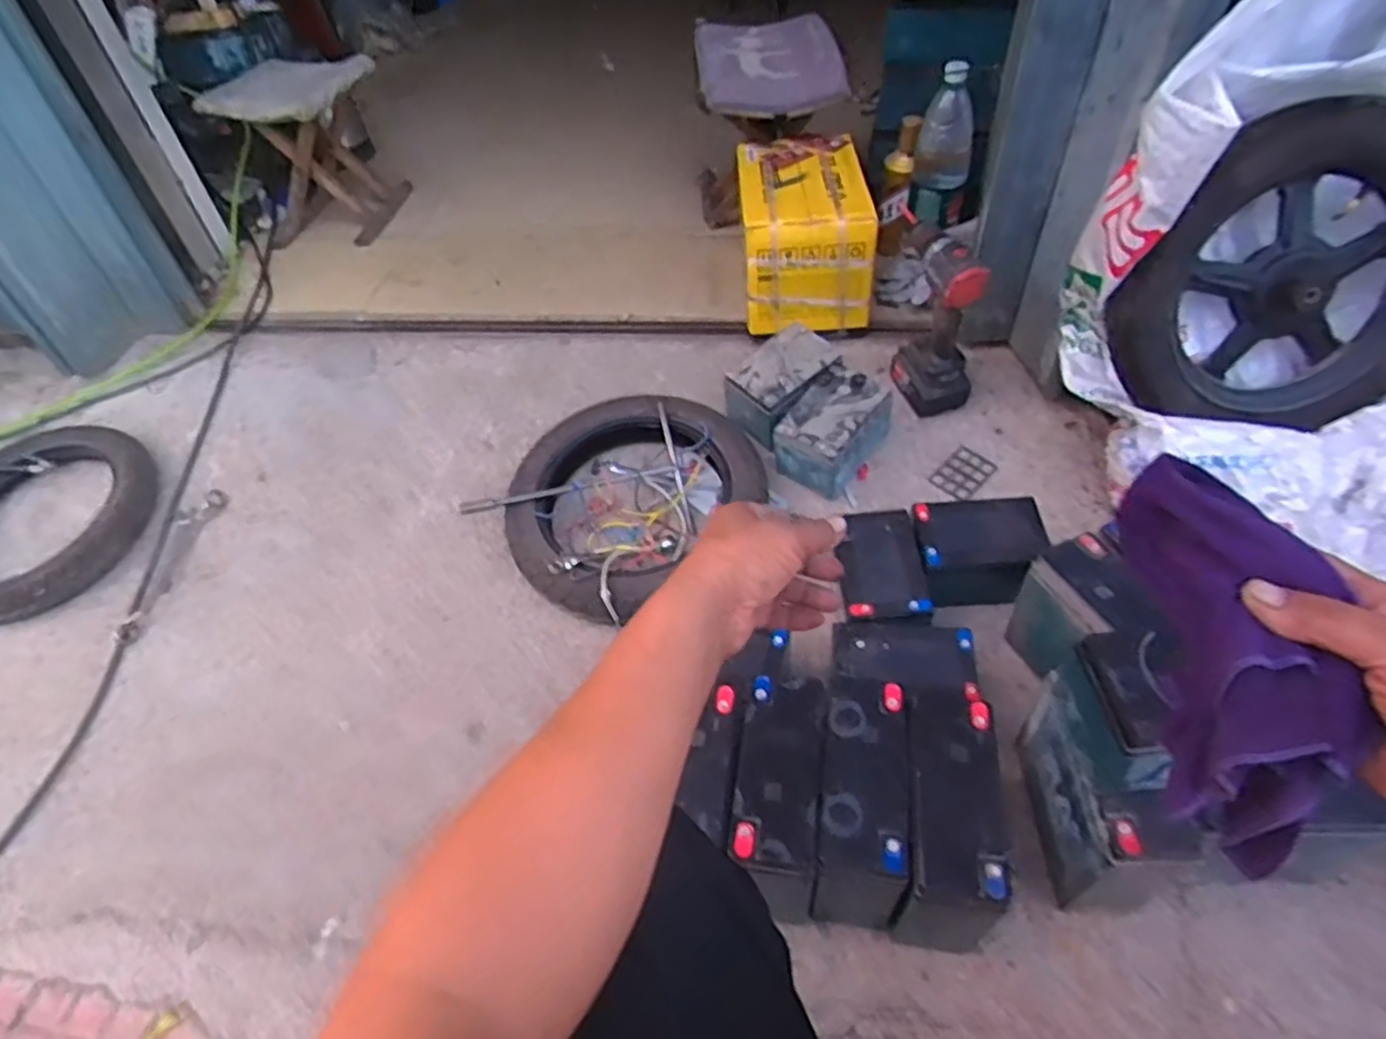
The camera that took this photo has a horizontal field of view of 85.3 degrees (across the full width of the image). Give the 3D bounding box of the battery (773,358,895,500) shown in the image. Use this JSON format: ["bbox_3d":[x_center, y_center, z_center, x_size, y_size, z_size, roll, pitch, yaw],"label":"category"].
[{"bbox_3d":[0.199,-0.121,1.071,0.108,0.117,0.156,34,62,28],"label":"battery"}]

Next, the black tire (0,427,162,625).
[{"bbox_3d":[-0.992,-0.007,1.131,0.328,0.081,0.338,31,61,27],"label":"black tire"}]

